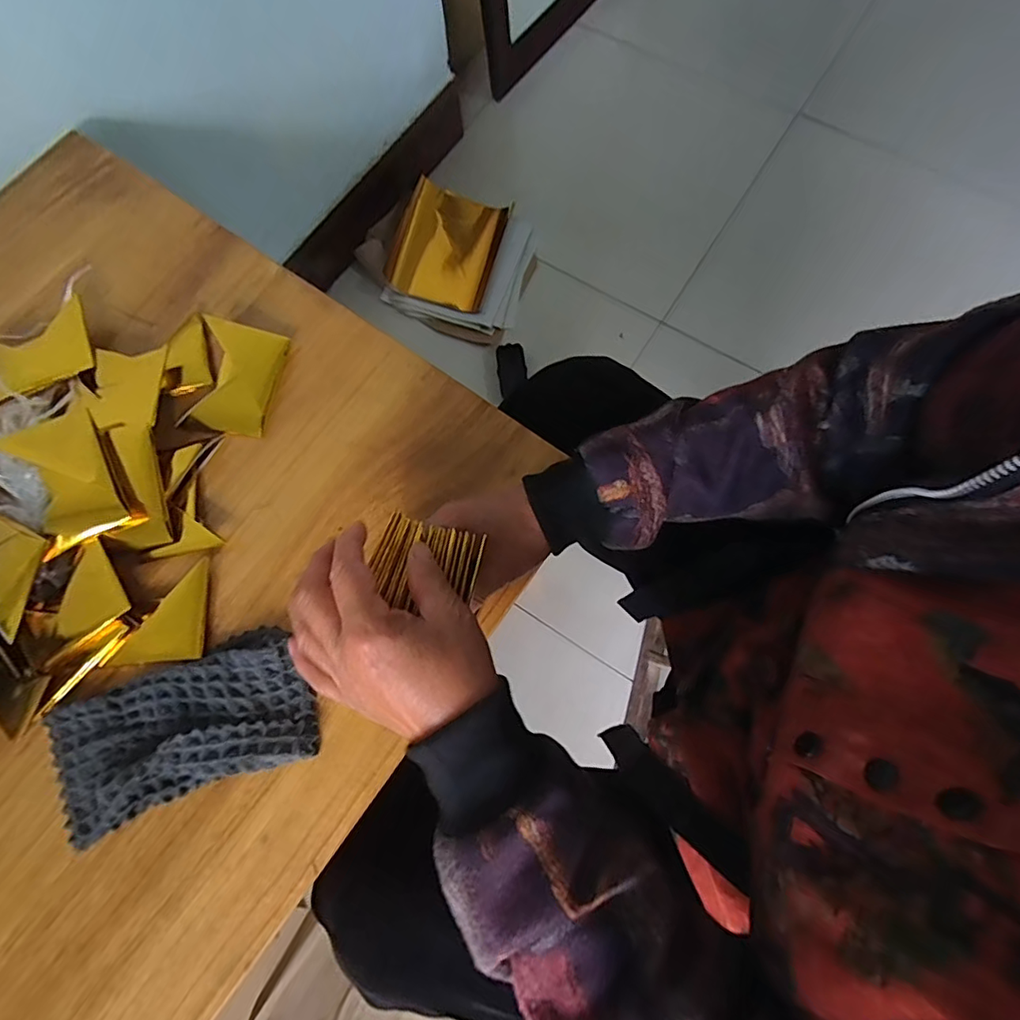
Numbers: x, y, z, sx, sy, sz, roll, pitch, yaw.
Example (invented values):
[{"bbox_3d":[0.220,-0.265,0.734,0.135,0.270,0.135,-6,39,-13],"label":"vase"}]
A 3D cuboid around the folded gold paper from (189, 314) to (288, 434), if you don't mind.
[{"bbox_3d":[-0.240,-0.117,0.454,0.064,0.024,0.095,10,75,4],"label":"folded gold paper"}]

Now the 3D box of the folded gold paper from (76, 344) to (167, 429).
[{"bbox_3d":[-0.328,-0.104,0.436,0.066,0.009,0.076,-4,69,2],"label":"folded gold paper"}]

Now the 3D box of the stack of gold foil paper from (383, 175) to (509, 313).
[{"bbox_3d":[-0.135,-0.524,1.040,0.210,0.053,0.242,16,84,10],"label":"stack of gold foil paper"}]

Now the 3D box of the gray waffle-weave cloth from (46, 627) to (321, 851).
[{"bbox_3d":[-0.239,0.159,0.377,0.182,0.025,0.098,-21,75,-4],"label":"gray waffle-weave cloth"}]

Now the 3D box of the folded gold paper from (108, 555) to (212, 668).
[{"bbox_3d":[-0.272,0.081,0.406,0.064,0.009,0.076,-5,74,0],"label":"folded gold paper"}]

